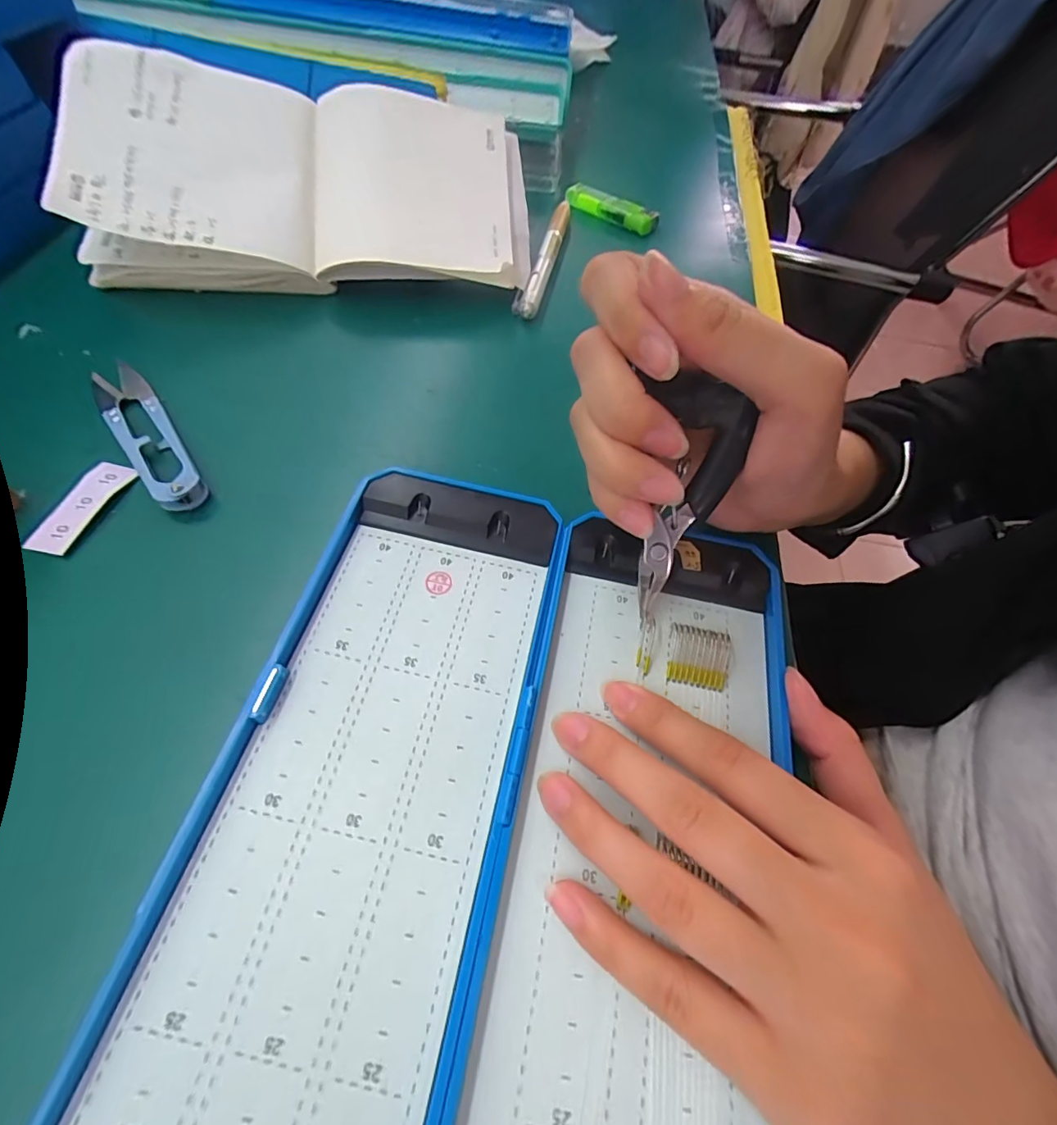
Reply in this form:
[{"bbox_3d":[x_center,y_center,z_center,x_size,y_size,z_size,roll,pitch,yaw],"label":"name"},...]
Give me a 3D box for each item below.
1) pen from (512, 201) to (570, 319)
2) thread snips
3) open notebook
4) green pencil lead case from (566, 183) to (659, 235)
[{"bbox_3d":[0.012,-0.201,0.314,0.015,0.011,0.126,16,58,2],"label":"pen"},{"bbox_3d":[-0.174,-0.061,0.215,0.022,0.008,0.103,-33,69,-24],"label":"thread snips"},{"bbox_3d":[-0.122,-0.227,0.284,0.239,0.034,0.133,-1,77,-13],"label":"open notebook"},{"bbox_3d":[0.058,-0.252,0.340,0.076,0.016,0.012,41,63,17],"label":"green pencil lead case"}]

